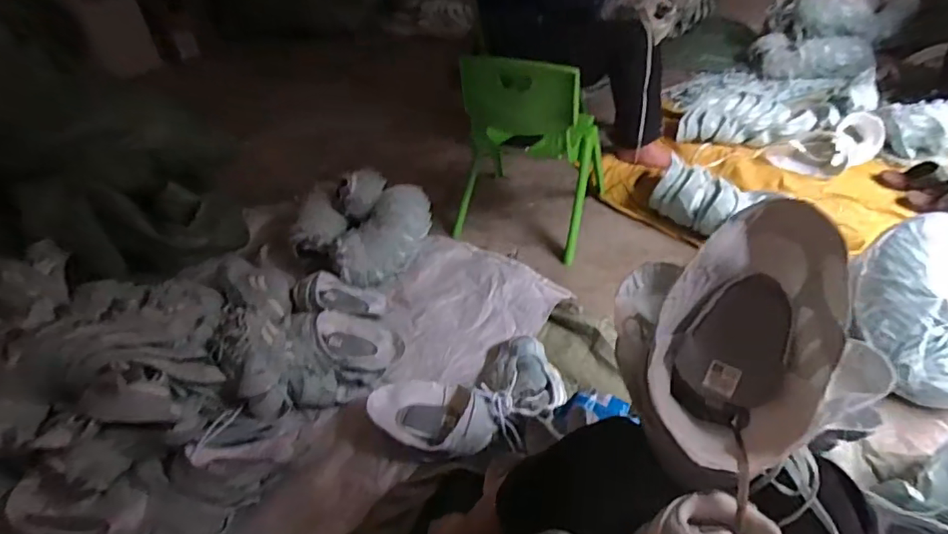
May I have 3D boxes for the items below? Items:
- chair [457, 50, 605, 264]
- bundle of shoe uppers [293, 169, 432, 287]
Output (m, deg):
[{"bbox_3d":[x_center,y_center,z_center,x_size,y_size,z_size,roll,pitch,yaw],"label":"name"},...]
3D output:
[{"bbox_3d":[0.156,-0.352,1.403,0.373,0.490,0.343,12,44,18],"label":"chair"},{"bbox_3d":[-0.303,-0.112,1.407,0.354,0.167,0.334,-5,41,-1],"label":"bundle of shoe uppers"}]

